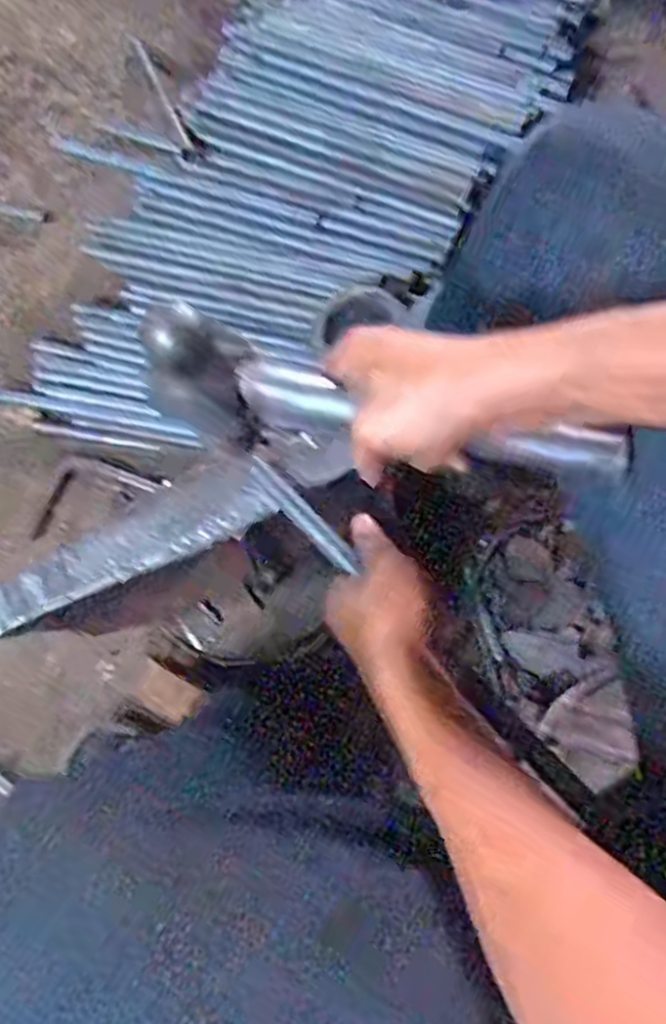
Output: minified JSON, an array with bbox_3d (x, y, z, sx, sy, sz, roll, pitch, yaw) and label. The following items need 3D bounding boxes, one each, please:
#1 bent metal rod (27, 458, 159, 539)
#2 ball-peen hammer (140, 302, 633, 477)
[{"bbox_3d":[-0.284,-0.030,0.870,0.149,0.009,0.075,-19,73,-6],"label":"bent metal rod"},{"bbox_3d":[0.032,-0.051,0.394,0.251,0.079,0.038,12,72,-5],"label":"ball-peen hammer"}]

